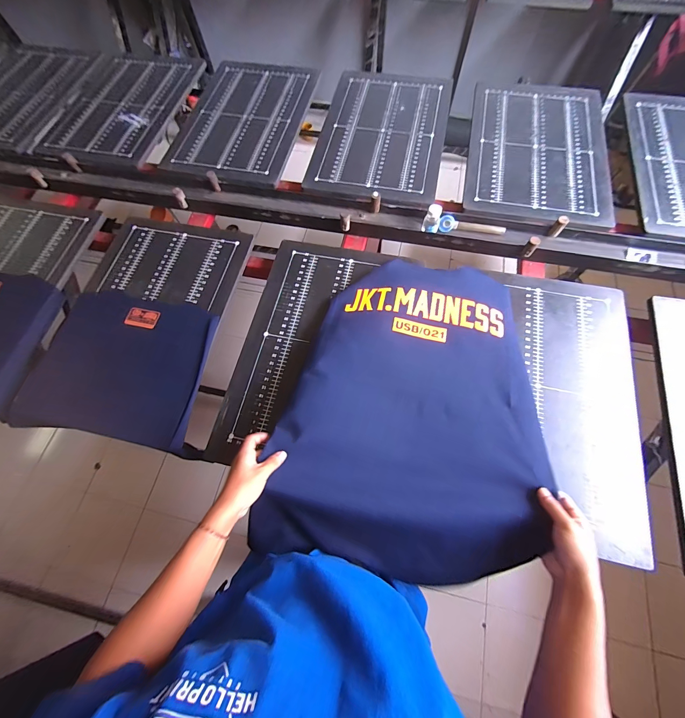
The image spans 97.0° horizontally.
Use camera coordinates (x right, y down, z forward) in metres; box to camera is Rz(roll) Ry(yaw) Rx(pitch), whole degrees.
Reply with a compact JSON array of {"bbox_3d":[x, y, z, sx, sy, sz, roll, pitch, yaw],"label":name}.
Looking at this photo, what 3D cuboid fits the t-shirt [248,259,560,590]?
[{"bbox_3d":[0.146,0.047,0.609,0.458,0.092,0.648,10,69,6],"label":"t-shirt"}]

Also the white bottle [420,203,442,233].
[{"bbox_3d":[0.238,-0.369,0.801,0.043,0.065,0.039,13,70,7],"label":"white bottle"}]

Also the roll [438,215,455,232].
[{"bbox_3d":[0.279,-0.363,0.813,0.045,0.043,0.017,11,28,-10],"label":"roll"}]

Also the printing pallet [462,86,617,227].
[{"bbox_3d":[0.603,-0.671,0.938,0.389,0.021,0.643,12,70,7],"label":"printing pallet"}]

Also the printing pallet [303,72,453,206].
[{"bbox_3d":[0.134,-0.764,0.997,0.399,0.013,0.623,11,69,7],"label":"printing pallet"}]

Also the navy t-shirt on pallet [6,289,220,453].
[{"bbox_3d":[-0.541,0.008,0.741,0.432,0.052,0.346,8,69,6],"label":"navy t-shirt on pallet"}]

